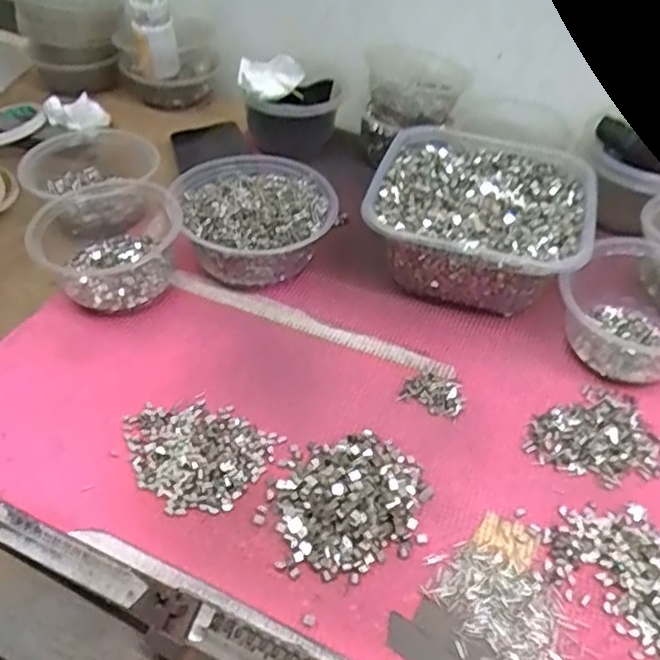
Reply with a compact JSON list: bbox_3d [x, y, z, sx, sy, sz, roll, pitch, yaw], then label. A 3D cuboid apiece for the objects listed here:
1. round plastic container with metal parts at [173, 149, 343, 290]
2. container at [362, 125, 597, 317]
[{"bbox_3d":[-0.062,-0.098,0.564,0.125,0.059,0.137,2,47,-2],"label":"round plastic container with metal parts"},{"bbox_3d":[0.127,-0.098,0.568,0.176,0.070,0.188,16,48,11],"label":"container"}]

